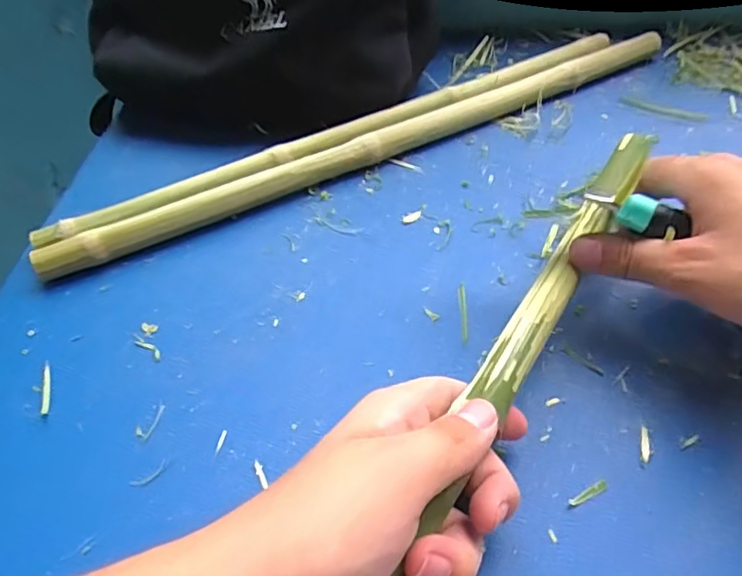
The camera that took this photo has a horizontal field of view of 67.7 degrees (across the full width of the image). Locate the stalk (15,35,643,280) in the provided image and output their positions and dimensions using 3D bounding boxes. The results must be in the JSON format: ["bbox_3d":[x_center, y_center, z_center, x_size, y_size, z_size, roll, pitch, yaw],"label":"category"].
[{"bbox_3d":[0.017,-0.109,0.412,0.502,0.025,0.026,-23,52,-14],"label":"stalk"}]

